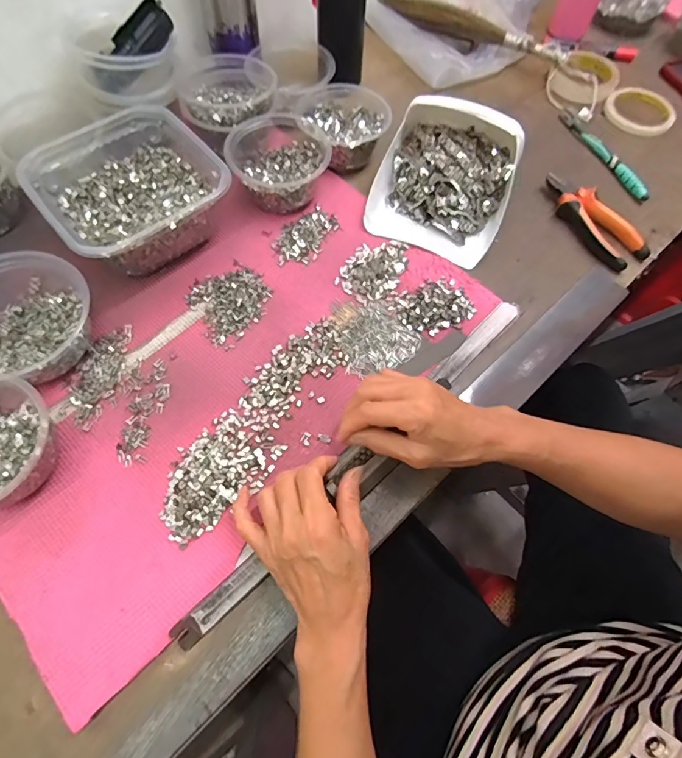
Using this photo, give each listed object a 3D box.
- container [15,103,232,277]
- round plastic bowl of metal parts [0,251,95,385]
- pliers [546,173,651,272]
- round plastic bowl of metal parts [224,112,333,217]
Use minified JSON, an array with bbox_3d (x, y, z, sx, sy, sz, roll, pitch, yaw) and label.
[{"bbox_3d":[-0.227,-0.200,0.481,0.171,0.072,0.174,-38,73,-17],"label":"container"},{"bbox_3d":[-0.308,-0.052,0.411,0.138,0.069,0.118,-5,66,-5],"label":"round plastic bowl of metal parts"},{"bbox_3d":[0.305,-0.195,0.537,0.052,0.026,0.147,-26,69,-13],"label":"pliers"},{"bbox_3d":[-0.072,-0.261,0.521,0.112,0.059,0.121,-7,66,-6],"label":"round plastic bowl of metal parts"}]

